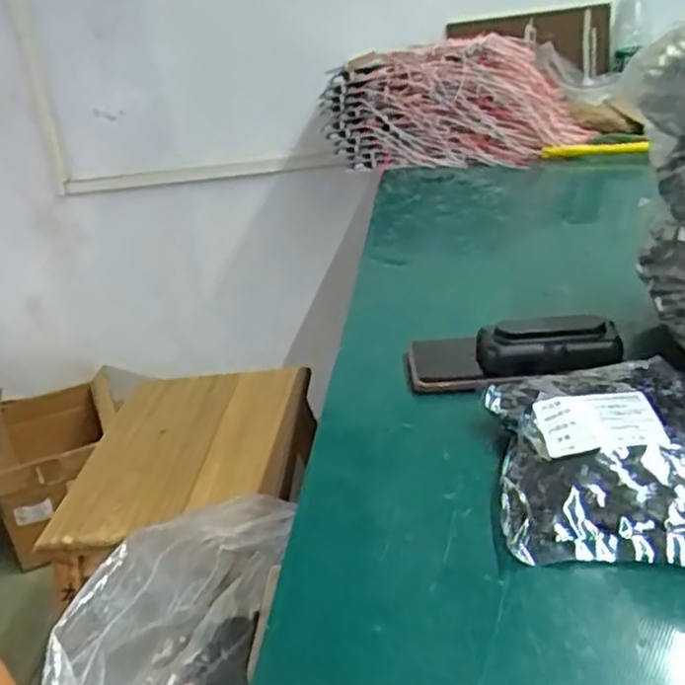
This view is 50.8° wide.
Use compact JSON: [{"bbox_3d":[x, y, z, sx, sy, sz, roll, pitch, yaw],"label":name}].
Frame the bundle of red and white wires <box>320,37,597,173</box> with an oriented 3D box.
[{"bbox_3d":[0.171,-0.395,1.216,0.411,0.195,0.142,3,28,21],"label":"bundle of red and white wires"}]

